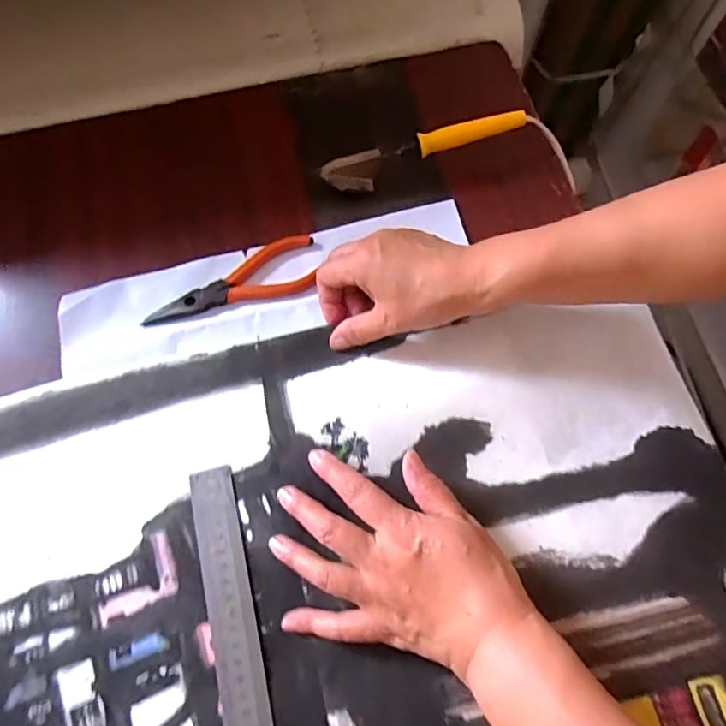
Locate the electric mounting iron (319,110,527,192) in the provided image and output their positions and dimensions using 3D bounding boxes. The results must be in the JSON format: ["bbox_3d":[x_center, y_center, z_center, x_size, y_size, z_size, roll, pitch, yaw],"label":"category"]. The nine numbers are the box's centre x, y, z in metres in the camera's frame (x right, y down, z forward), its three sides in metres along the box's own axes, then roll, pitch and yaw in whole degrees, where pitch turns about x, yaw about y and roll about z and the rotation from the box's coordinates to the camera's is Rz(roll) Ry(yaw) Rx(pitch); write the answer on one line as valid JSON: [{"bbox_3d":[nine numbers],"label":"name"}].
[{"bbox_3d":[0.053,-0.183,0.464,0.177,0.035,0.018,-15,71,-5],"label":"electric mounting iron"}]

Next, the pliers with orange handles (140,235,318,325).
[{"bbox_3d":[-0.108,-0.067,0.440,0.143,0.009,0.051,-17,71,-6],"label":"pliers with orange handles"}]

